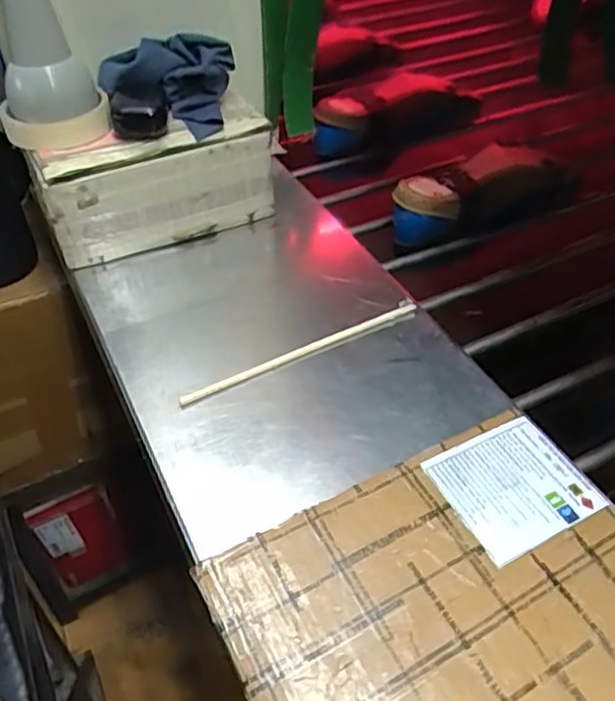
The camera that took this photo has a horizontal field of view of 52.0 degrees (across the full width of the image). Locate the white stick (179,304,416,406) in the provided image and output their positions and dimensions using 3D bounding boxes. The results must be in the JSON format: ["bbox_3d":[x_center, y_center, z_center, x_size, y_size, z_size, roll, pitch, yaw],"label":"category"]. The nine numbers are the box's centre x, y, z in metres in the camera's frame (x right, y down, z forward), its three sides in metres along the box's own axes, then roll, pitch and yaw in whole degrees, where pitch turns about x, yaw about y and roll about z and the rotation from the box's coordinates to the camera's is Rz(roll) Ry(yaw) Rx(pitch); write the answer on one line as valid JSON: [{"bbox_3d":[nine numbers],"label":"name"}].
[{"bbox_3d":[-0.002,0.001,0.465,0.196,0.006,0.008,-23,52,-21],"label":"white stick"}]

